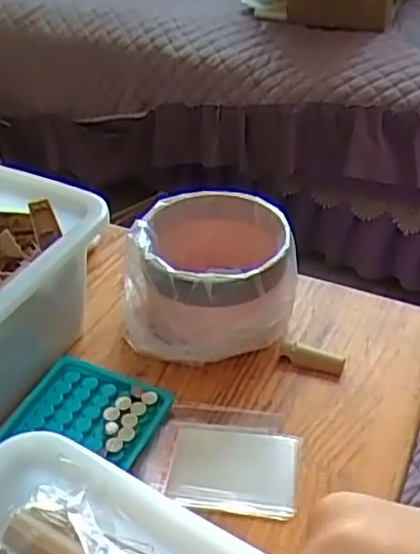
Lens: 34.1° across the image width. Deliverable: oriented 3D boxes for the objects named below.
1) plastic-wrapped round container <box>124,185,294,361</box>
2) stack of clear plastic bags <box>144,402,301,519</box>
[{"bbox_3d":[-0.002,-0.001,0.541,0.126,0.078,0.116,-3,38,-3],"label":"plastic-wrapped round container"},{"bbox_3d":[0.009,0.121,0.466,0.098,0.010,0.083,4,38,6],"label":"stack of clear plastic bags"}]

